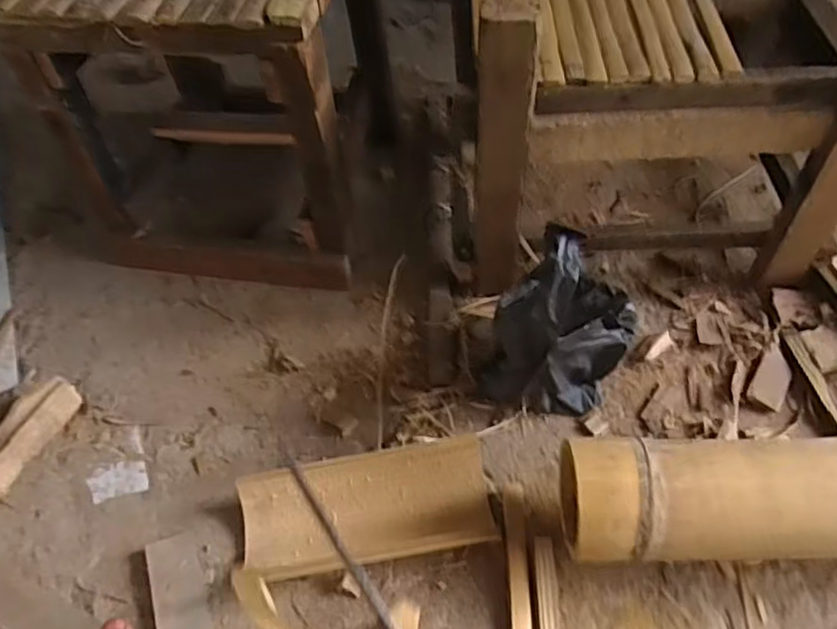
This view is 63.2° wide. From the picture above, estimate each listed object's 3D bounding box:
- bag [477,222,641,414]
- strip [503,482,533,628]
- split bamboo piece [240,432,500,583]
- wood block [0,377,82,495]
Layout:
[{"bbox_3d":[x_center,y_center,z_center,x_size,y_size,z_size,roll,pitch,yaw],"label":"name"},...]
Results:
[{"bbox_3d":[0.169,0.008,0.770,0.180,0.252,0.107,-26,55,-15],"label":"bag"},{"bbox_3d":[0.105,0.304,0.699,0.023,0.012,0.274,-1,52,4],"label":"strip"},{"bbox_3d":[-0.059,0.215,0.766,0.274,0.039,0.111,-10,52,-3],"label":"split bamboo piece"},{"bbox_3d":[-0.498,0.162,0.833,0.041,0.053,0.198,19,56,19],"label":"wood block"}]

